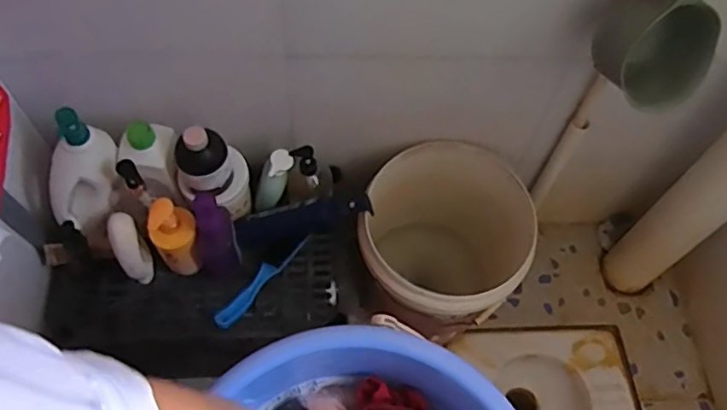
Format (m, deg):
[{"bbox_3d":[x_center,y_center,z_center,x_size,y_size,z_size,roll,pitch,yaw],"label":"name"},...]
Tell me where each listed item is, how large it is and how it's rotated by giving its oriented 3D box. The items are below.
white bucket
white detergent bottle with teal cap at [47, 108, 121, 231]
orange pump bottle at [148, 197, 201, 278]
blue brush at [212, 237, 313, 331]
[{"bbox_3d":[0.169,0.115,1.249,0.336,0.414,0.324,1,61,-2],"label":"white bucket"},{"bbox_3d":[-0.428,-0.051,0.931,0.069,0.211,0.078,23,32,10],"label":"white detergent bottle with teal cap"},{"bbox_3d":[-0.309,0.054,1.007,0.072,0.162,0.068,-21,64,-13],"label":"orange pump bottle"},{"bbox_3d":[-0.182,0.134,1.072,0.032,0.037,0.212,36,65,16],"label":"blue brush"}]

